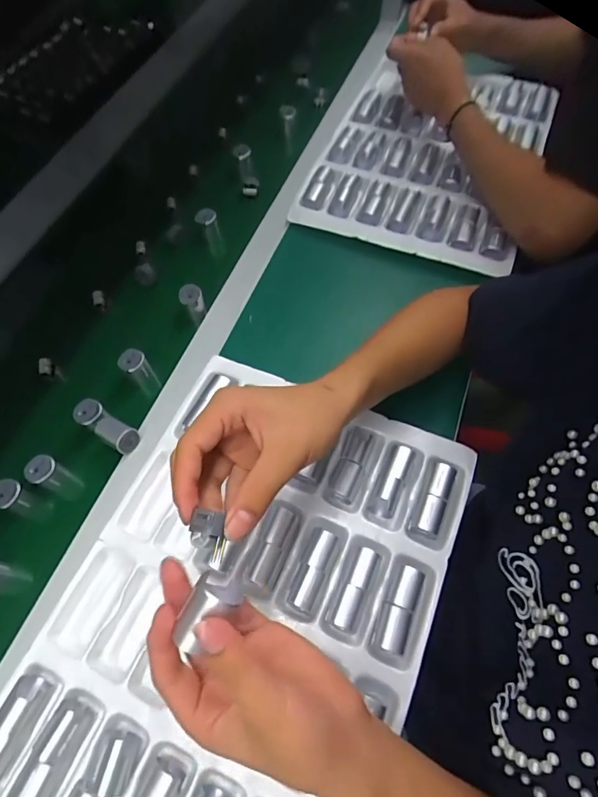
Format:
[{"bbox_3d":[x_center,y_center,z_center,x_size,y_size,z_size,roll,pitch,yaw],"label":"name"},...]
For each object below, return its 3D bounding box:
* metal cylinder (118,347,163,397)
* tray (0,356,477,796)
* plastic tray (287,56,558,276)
[{"bbox_3d":[-0.195,-0.032,0.560,0.034,0.063,0.029,36,67,16],"label":"metal cylinder"},{"bbox_3d":[-0.053,0.187,0.417,0.322,0.040,0.453,22,64,10],"label":"tray"},{"bbox_3d":[0.217,-0.400,0.736,0.322,0.038,0.461,22,64,9],"label":"plastic tray"}]

